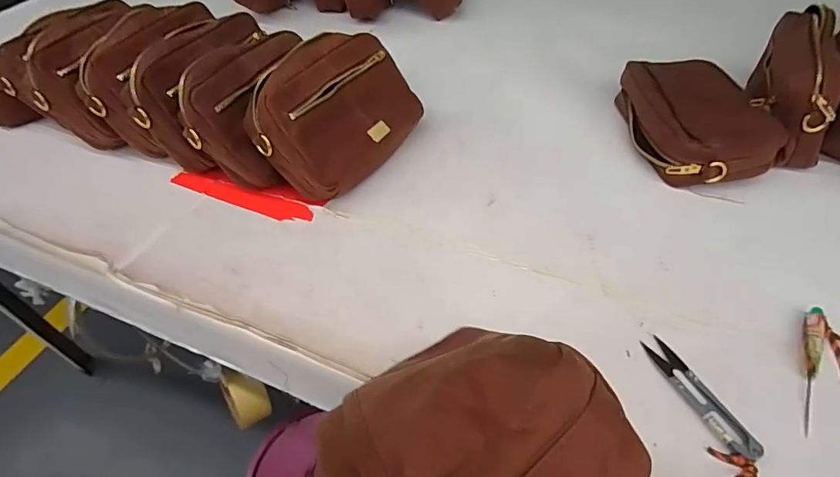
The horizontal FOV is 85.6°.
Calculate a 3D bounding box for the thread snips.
[{"bbox_3d":[0.207,0.115,0.337,0.021,0.009,0.098,-17,50,-13],"label":"thread snips"}]

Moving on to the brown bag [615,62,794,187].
[{"bbox_3d":[0.315,-0.142,0.526,0.131,0.057,0.198,2,48,4],"label":"brown bag"}]

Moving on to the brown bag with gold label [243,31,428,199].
[{"bbox_3d":[-0.091,-0.138,0.500,0.054,0.149,0.190,-8,36,52],"label":"brown bag with gold label"}]

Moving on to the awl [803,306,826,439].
[{"bbox_3d":[0.301,0.097,0.349,0.014,0.009,0.111,25,53,22],"label":"awl"}]

